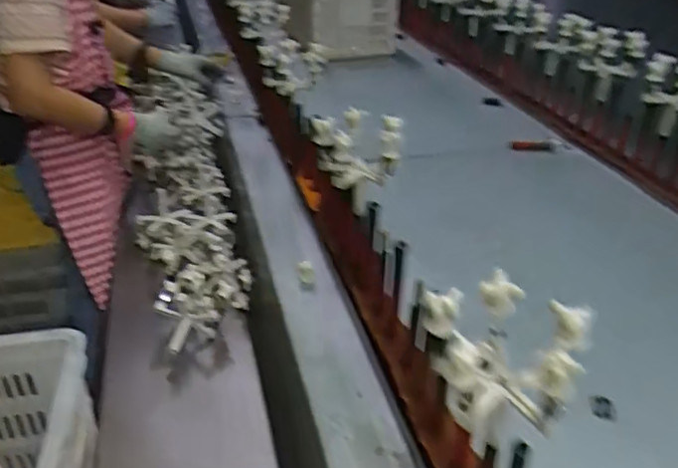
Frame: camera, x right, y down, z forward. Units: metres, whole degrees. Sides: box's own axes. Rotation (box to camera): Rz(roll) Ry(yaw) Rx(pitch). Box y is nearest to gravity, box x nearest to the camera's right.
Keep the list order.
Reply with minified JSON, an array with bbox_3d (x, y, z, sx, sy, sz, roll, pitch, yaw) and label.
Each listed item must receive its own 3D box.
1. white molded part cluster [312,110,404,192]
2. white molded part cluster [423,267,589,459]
[{"bbox_3d":[0.020,-0.116,0.849,0.087,0.089,0.117,-14,31,-22],"label":"white molded part cluster"},{"bbox_3d":[0.134,0.095,0.484,0.113,0.075,0.113,-6,29,-9],"label":"white molded part cluster"}]

